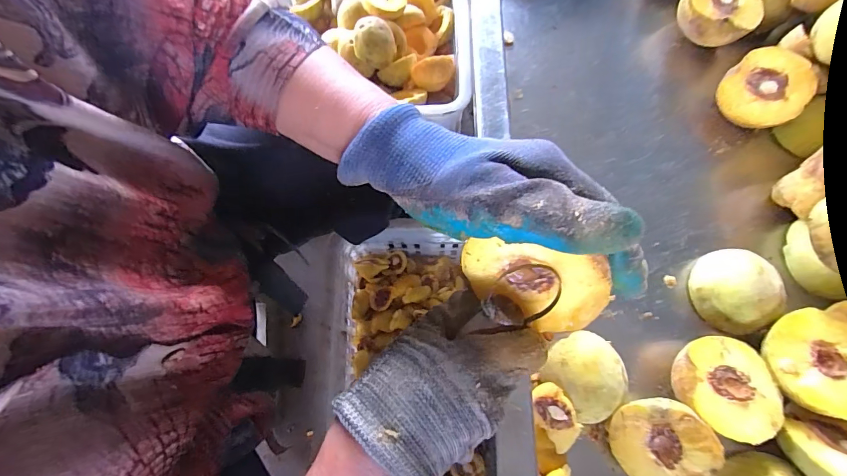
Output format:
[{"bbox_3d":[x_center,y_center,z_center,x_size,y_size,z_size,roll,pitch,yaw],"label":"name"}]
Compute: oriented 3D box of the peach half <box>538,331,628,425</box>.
[{"bbox_3d":[0.122,0.102,0.301,0.055,0.033,0.057,0,73,1],"label":"peach half"}]

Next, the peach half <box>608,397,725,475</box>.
[{"bbox_3d":[0.167,0.141,0.282,0.063,0.028,0.063,-14,76,23],"label":"peach half"}]

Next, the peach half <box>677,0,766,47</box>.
[{"bbox_3d":[0.287,-0.221,0.397,0.070,0.044,0.078,35,77,11],"label":"peach half"}]

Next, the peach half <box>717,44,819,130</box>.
[{"bbox_3d":[0.309,-0.133,0.366,0.066,0.028,0.066,-1,87,26],"label":"peach half"}]

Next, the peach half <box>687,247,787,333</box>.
[{"bbox_3d":[0.246,0.042,0.317,0.051,0.038,0.065,-15,73,-4],"label":"peach half"}]

